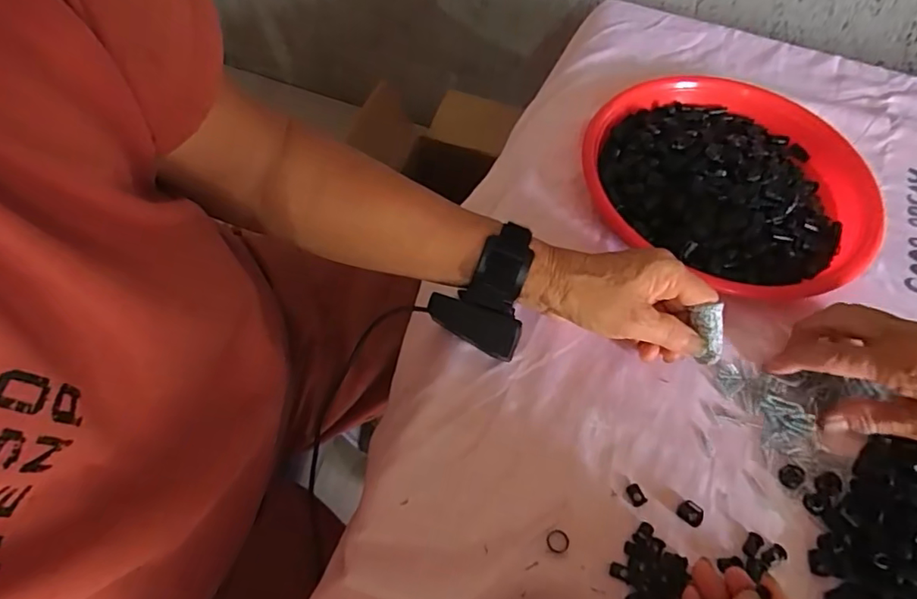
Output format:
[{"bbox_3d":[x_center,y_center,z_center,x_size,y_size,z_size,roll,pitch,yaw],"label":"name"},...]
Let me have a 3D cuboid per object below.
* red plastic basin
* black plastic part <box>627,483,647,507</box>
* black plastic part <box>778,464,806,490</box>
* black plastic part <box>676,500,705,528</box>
[{"bbox_3d":[0.247,-0.115,0.491,0.246,0.037,0.251,1,59,-2],"label":"red plastic basin"},{"bbox_3d":[0.118,0.130,0.362,0.010,0.004,0.014,-19,62,-13],"label":"black plastic part"},{"bbox_3d":[0.228,0.120,0.370,0.016,0.004,0.017,1,59,-2],"label":"black plastic part"},{"bbox_3d":[0.152,0.139,0.355,0.016,0.006,0.013,36,64,18],"label":"black plastic part"}]

